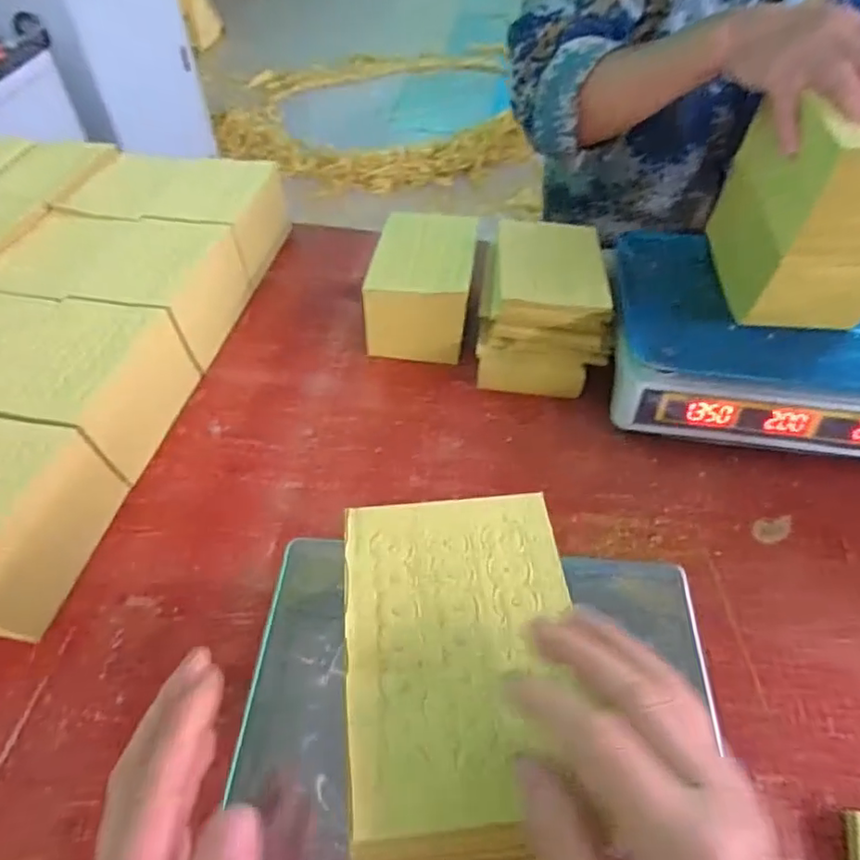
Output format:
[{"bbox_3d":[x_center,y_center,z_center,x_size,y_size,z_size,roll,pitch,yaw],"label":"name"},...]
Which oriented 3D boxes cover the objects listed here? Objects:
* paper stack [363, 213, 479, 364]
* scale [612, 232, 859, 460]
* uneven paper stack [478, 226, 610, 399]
[{"bbox_3d":[-0.014,-0.179,0.714,0.128,0.105,0.167,7,51,4],"label":"paper stack"},{"bbox_3d":[0.372,-0.093,0.654,0.338,0.111,0.244,7,51,4],"label":"scale"},{"bbox_3d":[0.131,-0.139,0.681,0.139,0.120,0.170,7,51,4],"label":"uneven paper stack"}]

